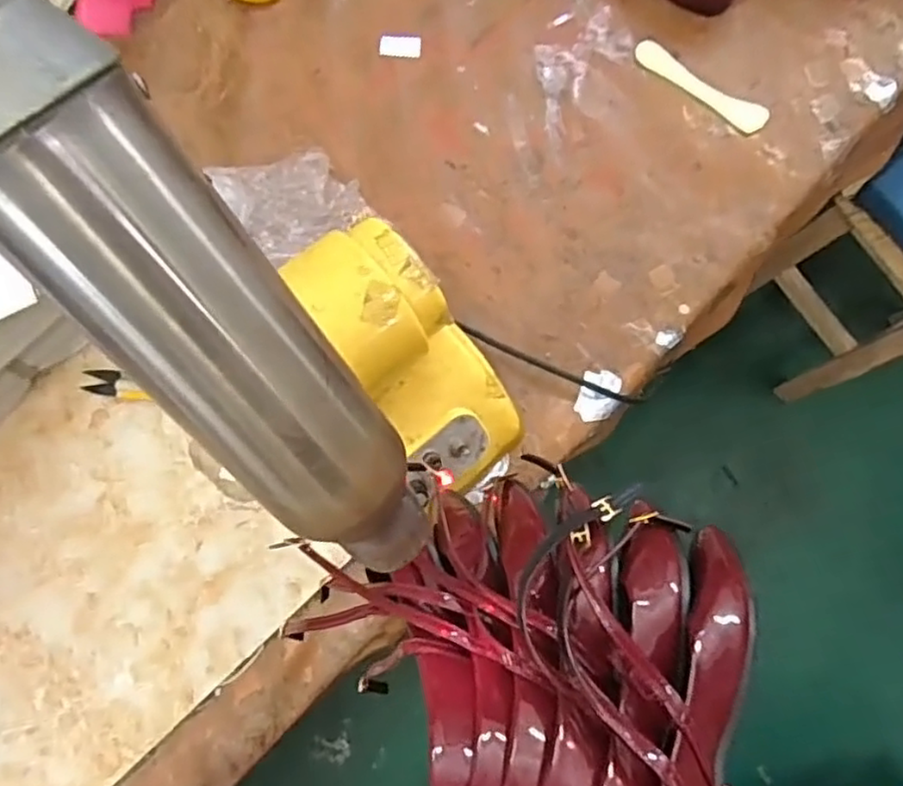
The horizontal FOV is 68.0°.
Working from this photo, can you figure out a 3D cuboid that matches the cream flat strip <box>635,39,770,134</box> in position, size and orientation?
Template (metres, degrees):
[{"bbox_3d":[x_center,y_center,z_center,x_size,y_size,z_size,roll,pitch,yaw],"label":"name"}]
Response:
[{"bbox_3d":[0.248,-0.307,0.666,0.146,0.007,0.030,39,82,8],"label":"cream flat strip"}]

